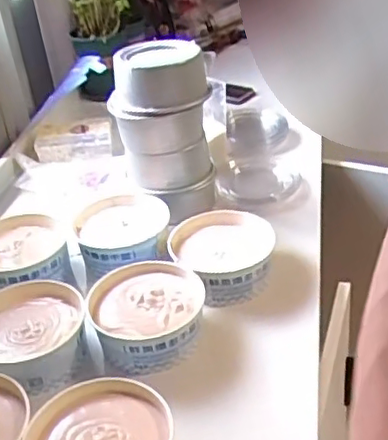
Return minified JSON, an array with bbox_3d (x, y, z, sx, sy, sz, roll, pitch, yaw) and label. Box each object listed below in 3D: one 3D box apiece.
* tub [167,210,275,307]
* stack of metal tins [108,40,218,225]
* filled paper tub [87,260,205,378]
[{"bbox_3d":[0.043,0.057,0.956,0.148,0.084,0.139,-4,33,3],"label":"tub"},{"bbox_3d":[-0.049,-0.151,1.069,0.159,0.277,0.133,-6,33,1],"label":"stack of metal tins"},{"bbox_3d":[-0.065,0.134,0.855,0.149,0.070,0.155,-4,33,3],"label":"filled paper tub"}]

